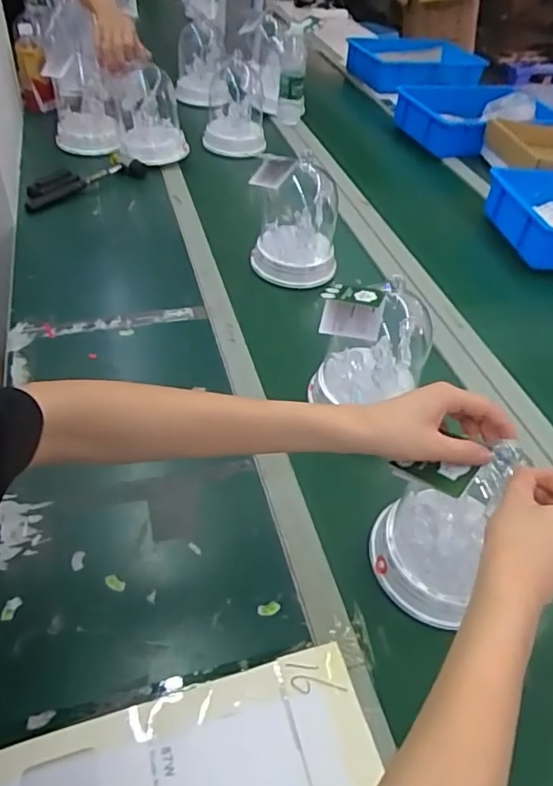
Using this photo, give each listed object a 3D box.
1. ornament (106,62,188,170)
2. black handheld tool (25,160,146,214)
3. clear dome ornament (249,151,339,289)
[{"bbox_3d":[-0.286,-0.624,1.219,0.135,0.192,0.158,-11,48,-18],"label":"ornament"},{"bbox_3d":[-0.407,-0.445,1.163,0.278,0.030,0.082,-29,56,-31],"label":"black handheld tool"},{"bbox_3d":[0.035,-0.312,0.976,0.145,0.207,0.179,7,45,-1],"label":"clear dome ornament"}]

